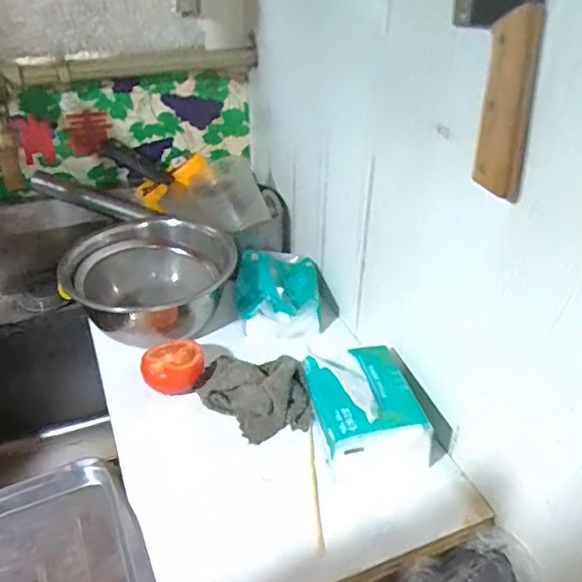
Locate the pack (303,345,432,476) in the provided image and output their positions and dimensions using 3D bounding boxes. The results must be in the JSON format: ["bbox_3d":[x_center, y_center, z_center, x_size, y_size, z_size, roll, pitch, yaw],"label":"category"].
[{"bbox_3d":[0.072,0.114,0.575,0.096,0.087,0.110,-7,35,-7],"label":"pack"}]

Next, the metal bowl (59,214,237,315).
[{"bbox_3d":[-0.174,-0.009,0.740,0.201,0.098,0.202,-1,35,1],"label":"metal bowl"}]

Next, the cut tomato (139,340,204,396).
[{"bbox_3d":[-0.131,0.083,0.650,0.067,0.037,0.064,-1,35,1],"label":"cut tomato"}]

